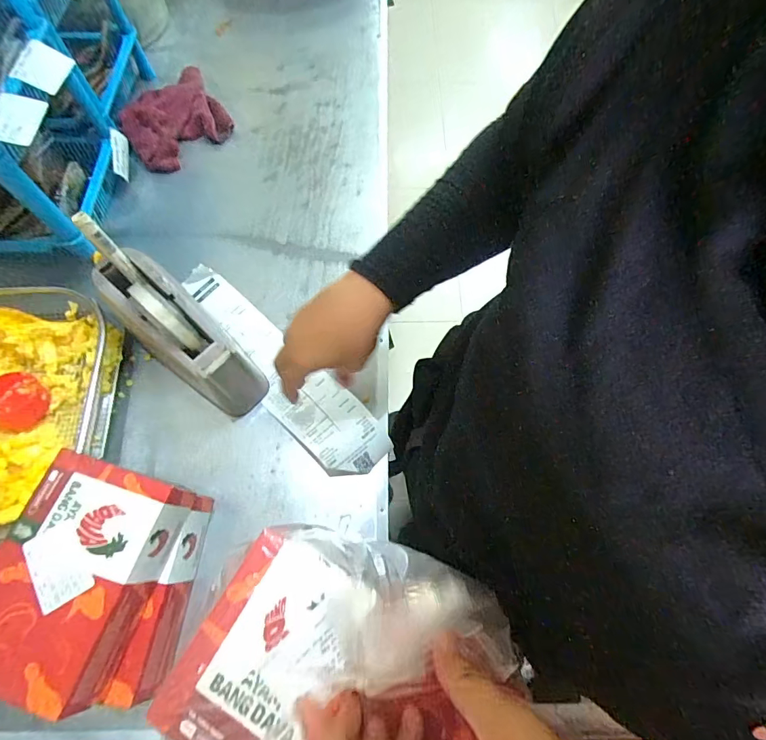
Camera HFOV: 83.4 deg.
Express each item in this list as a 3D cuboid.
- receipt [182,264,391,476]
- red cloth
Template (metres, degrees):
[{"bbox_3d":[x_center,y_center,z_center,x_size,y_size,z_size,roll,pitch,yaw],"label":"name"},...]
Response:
[{"bbox_3d":[-0.127,-0.008,0.518,0.079,0.030,0.331,-40,70,-14],"label":"receipt"},{"bbox_3d":[-0.321,-0.394,0.650,0.153,0.041,0.170,-33,74,-12],"label":"red cloth"}]

